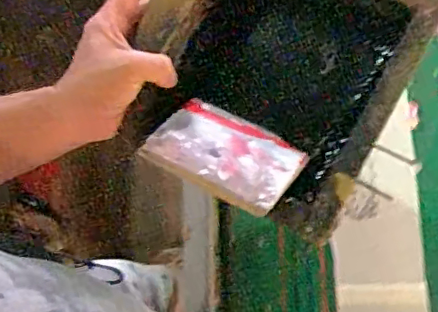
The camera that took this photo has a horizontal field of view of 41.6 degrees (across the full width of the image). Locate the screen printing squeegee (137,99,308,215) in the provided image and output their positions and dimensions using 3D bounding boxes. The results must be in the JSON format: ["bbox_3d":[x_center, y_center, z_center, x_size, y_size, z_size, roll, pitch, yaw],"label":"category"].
[{"bbox_3d":[0.007,-0.004,0.518,0.125,0.012,0.091,27,47,16],"label":"screen printing squeegee"}]

